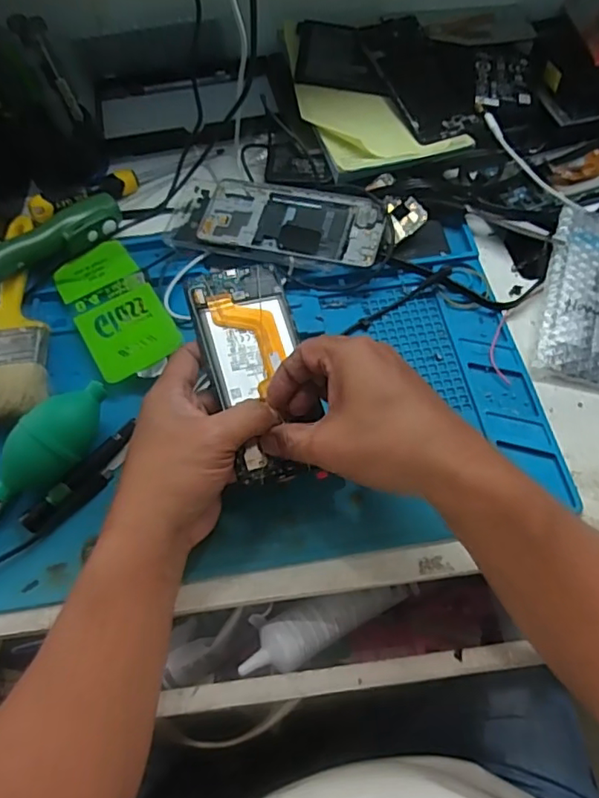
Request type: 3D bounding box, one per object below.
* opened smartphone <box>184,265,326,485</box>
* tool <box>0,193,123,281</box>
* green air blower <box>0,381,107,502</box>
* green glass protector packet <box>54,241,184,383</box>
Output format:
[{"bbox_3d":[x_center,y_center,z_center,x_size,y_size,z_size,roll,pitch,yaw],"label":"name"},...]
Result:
[{"bbox_3d":[-0.029,-0.022,0.404,0.070,0.012,0.161,-13,75,-17],"label":"opened smartphone"},{"bbox_3d":[-0.220,-0.143,0.501,0.034,0.027,0.138,39,58,19],"label":"tool"},{"bbox_3d":[-0.187,0.045,0.400,0.043,0.044,0.138,27,65,16],"label":"green air blower"},{"bbox_3d":[-0.156,-0.077,0.480,0.070,0.013,0.150,-29,64,-13],"label":"green glass protector packet"}]

